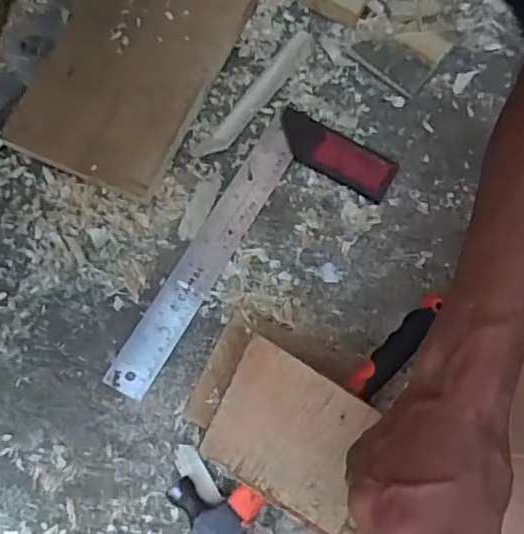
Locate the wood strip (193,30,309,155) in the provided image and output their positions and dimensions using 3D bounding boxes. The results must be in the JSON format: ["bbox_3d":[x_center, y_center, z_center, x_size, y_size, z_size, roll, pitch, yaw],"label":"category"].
[{"bbox_3d":[-0.004,-0.169,0.564,0.021,0.016,0.171,36,74,10],"label":"wood strip"}]

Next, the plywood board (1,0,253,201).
[{"bbox_3d":[-0.080,-0.305,0.578,0.162,0.018,0.480,25,78,6],"label":"plywood board"}]

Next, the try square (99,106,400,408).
[{"bbox_3d":[-0.003,-0.005,0.516,0.121,0.012,0.307,31,74,9],"label":"try square"}]

